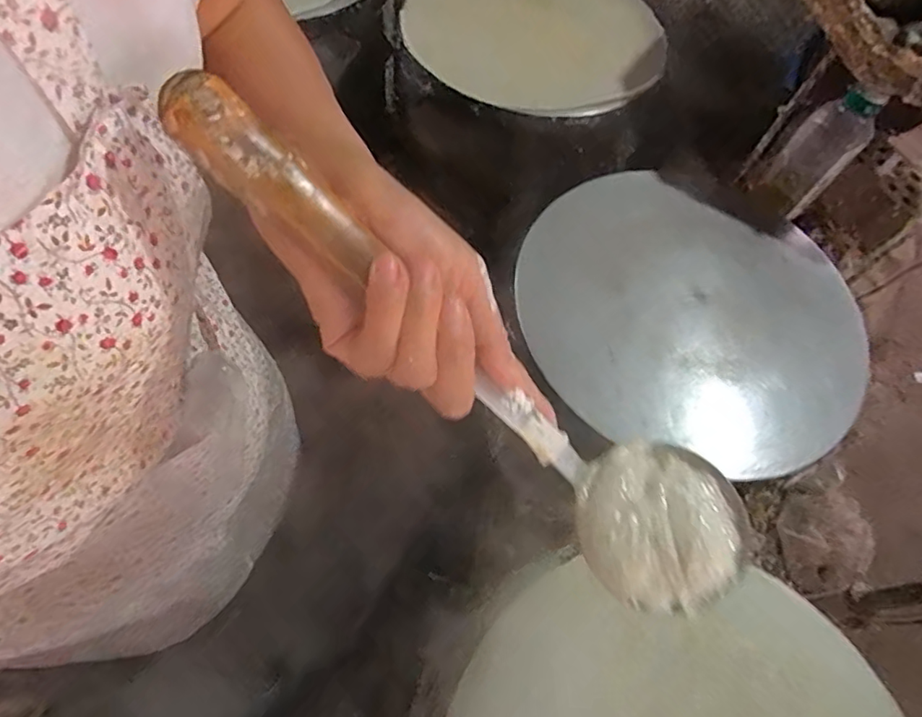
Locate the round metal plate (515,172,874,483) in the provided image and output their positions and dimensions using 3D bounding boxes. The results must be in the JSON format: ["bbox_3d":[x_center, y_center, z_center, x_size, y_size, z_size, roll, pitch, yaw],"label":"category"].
[{"bbox_3d":[0.240,-0.055,0.575,0.349,0.033,0.324,3,63,-5],"label":"round metal plate"}]

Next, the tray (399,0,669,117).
[{"bbox_3d":[0.110,-0.487,0.796,0.370,0.028,0.352,3,63,-5],"label":"tray"}]

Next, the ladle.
[{"bbox_3d":[0.026,0.008,0.266,0.348,0.053,0.089,44,65,-21],"label":"ladle"}]

